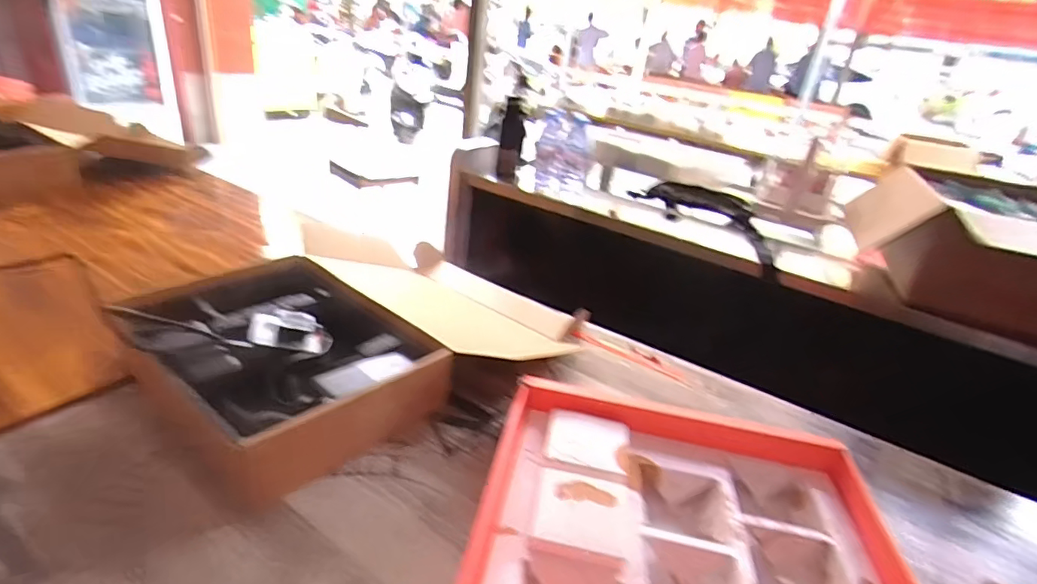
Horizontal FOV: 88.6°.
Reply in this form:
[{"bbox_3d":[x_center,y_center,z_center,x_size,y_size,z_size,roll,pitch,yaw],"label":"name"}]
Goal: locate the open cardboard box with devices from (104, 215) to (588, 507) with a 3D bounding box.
[{"bbox_3d":[-0.223,0.039,0.808,0.472,0.115,0.588,25,32,33],"label":"open cardboard box with devices"}]

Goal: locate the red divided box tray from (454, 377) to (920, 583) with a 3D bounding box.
[{"bbox_3d":[0.154,0.238,0.495,0.373,0.068,0.361,11,27,9],"label":"red divided box tray"}]

